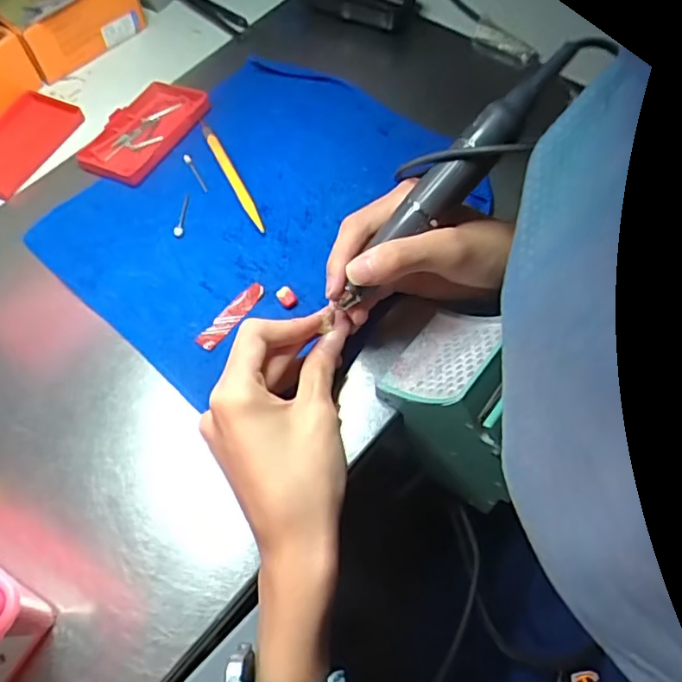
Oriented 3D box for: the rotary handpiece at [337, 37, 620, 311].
[{"bbox_3d":[0.070,-0.096,0.337,0.194,0.026,0.025,-46,63,13],"label":"rotary handpiece"}]

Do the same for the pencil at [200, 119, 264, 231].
[{"bbox_3d":[-0.088,-0.135,0.477,0.010,0.007,0.124,-24,61,-9],"label":"pencil"}]

